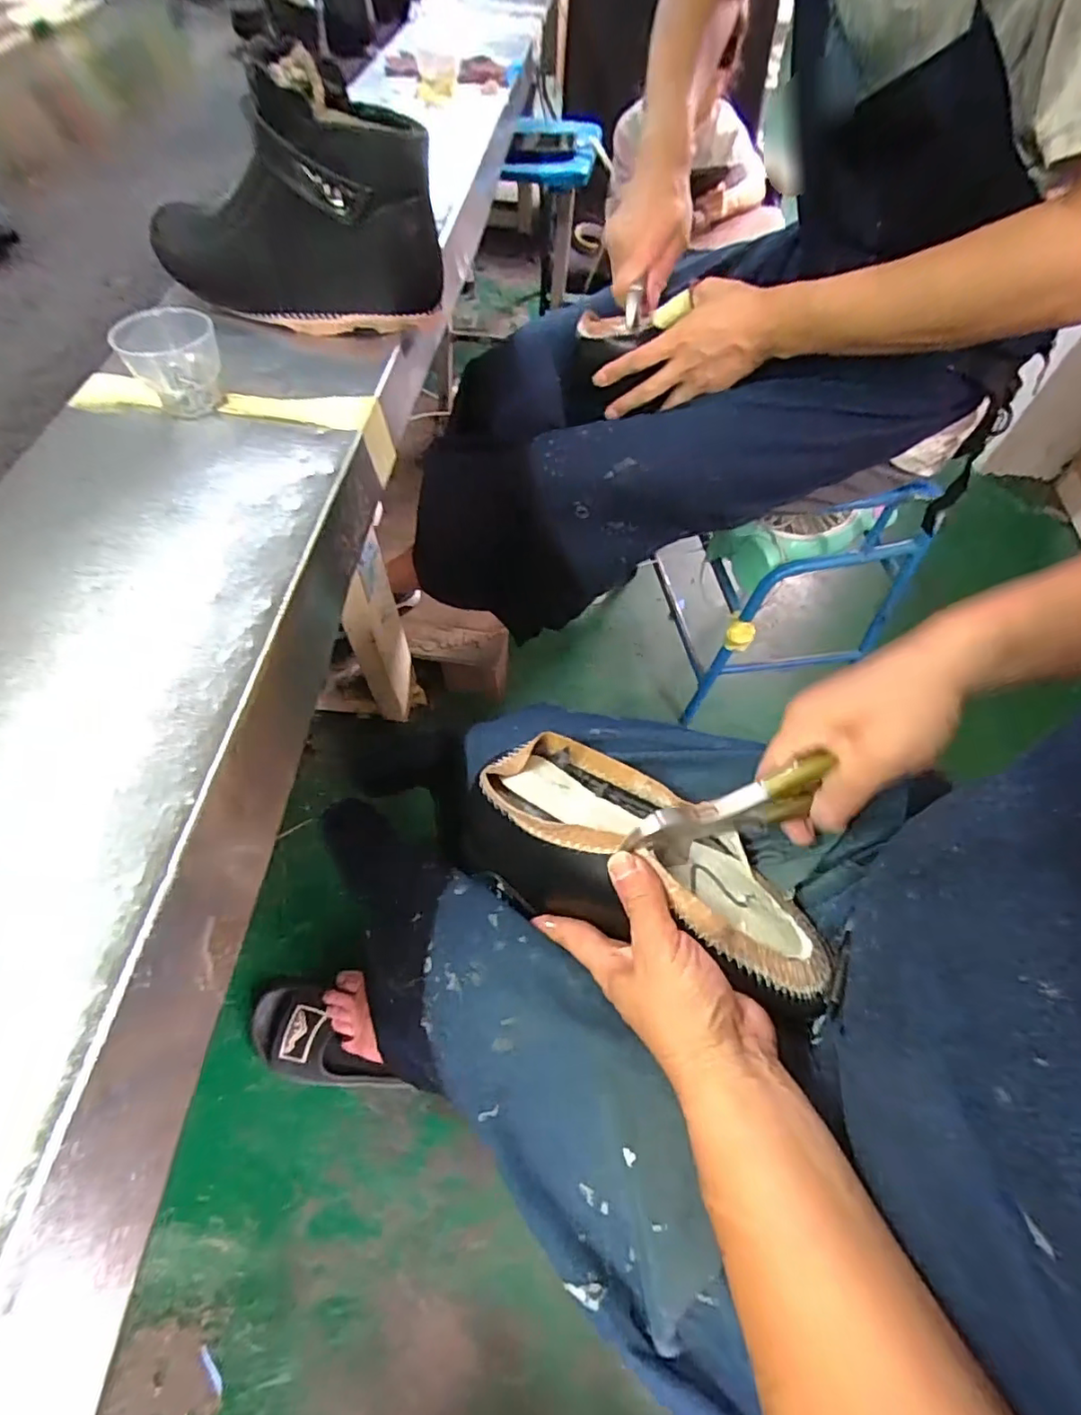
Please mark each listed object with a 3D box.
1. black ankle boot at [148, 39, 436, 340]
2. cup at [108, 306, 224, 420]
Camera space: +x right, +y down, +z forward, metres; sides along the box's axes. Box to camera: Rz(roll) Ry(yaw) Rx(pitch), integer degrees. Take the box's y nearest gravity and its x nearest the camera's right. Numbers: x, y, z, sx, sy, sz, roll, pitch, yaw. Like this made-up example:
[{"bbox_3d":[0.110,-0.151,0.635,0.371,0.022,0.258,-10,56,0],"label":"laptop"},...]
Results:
[{"bbox_3d":[-0.209,-0.406,0.474,0.259,0.148,0.097,16,60,8],"label":"black ankle boot"},{"bbox_3d":[-0.264,-0.250,0.430,0.063,0.051,0.054,-28,64,-17],"label":"cup"}]

